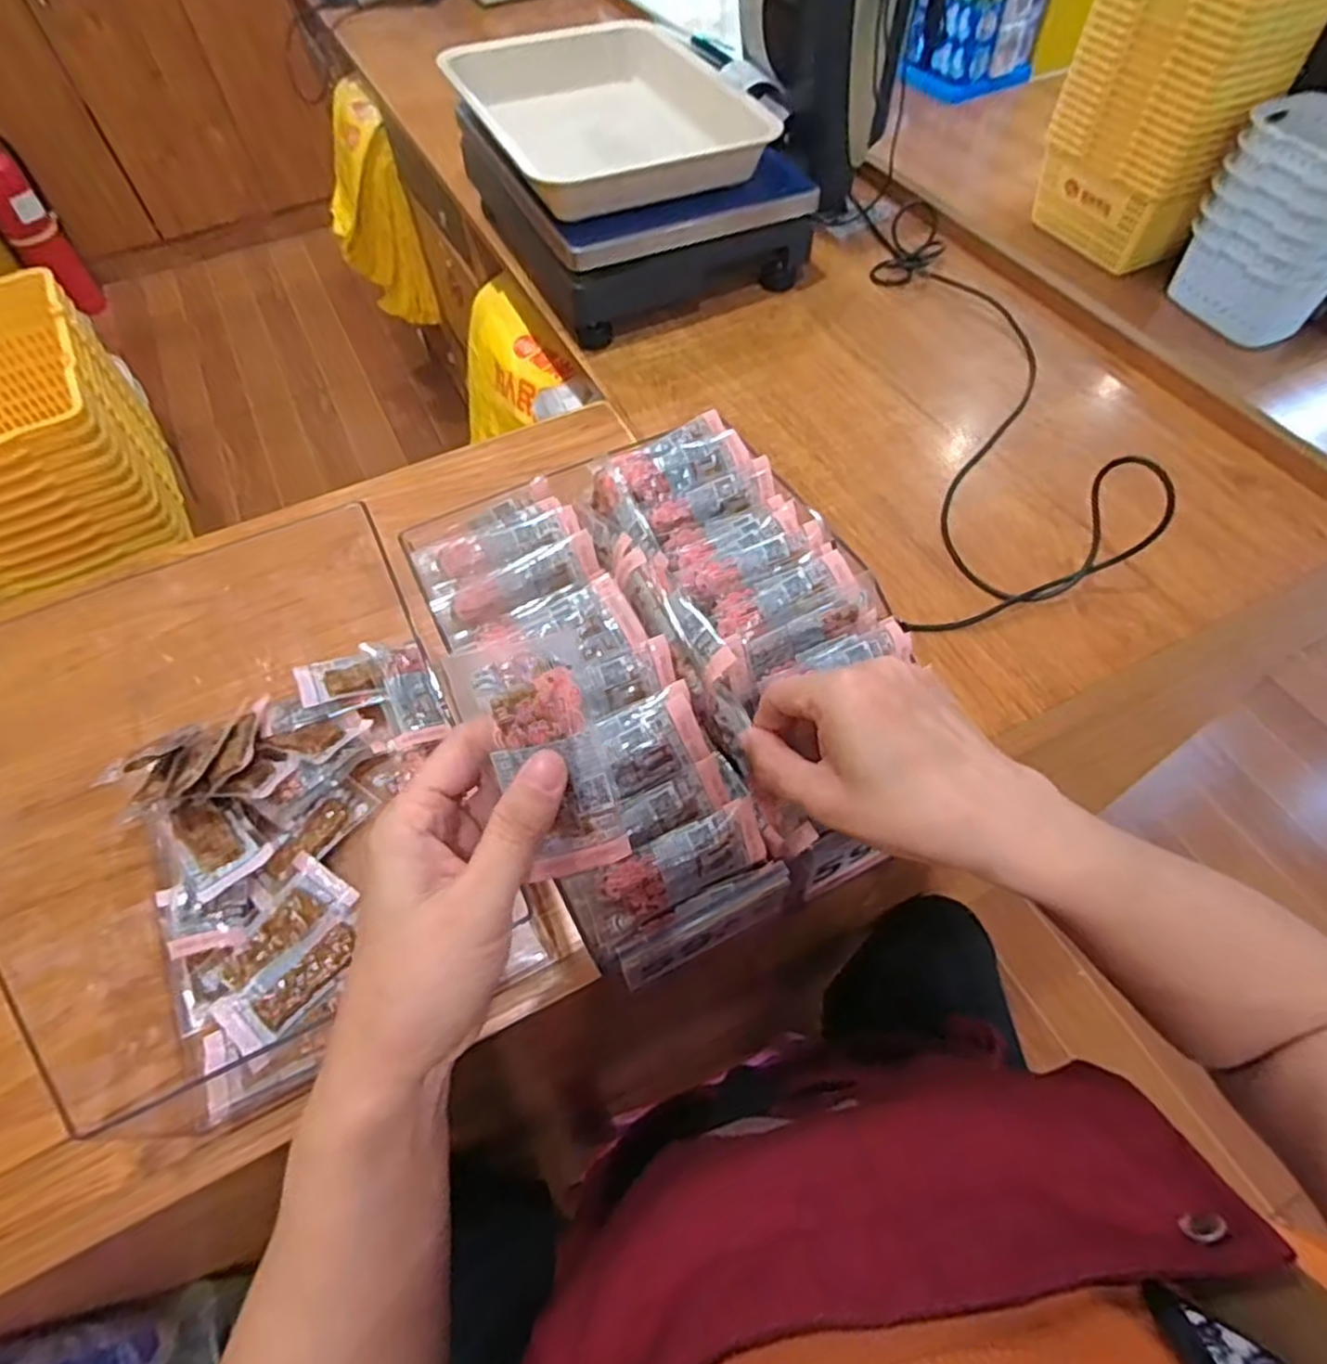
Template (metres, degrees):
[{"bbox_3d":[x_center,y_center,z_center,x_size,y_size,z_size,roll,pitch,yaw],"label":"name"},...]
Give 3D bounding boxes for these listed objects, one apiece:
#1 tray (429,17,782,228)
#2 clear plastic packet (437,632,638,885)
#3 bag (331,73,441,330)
[{"bbox_3d":[-0.061,-0.580,0.751,0.263,0.062,0.290,-20,60,-11],"label":"tray"},{"bbox_3d":[-0.041,0.028,0.263,0.041,0.090,0.016,-24,20,-13],"label":"clear plastic packet"},{"bbox_3d":[-0.572,-0.917,1.395,0.134,0.306,0.350,-21,60,-12],"label":"bag"}]

